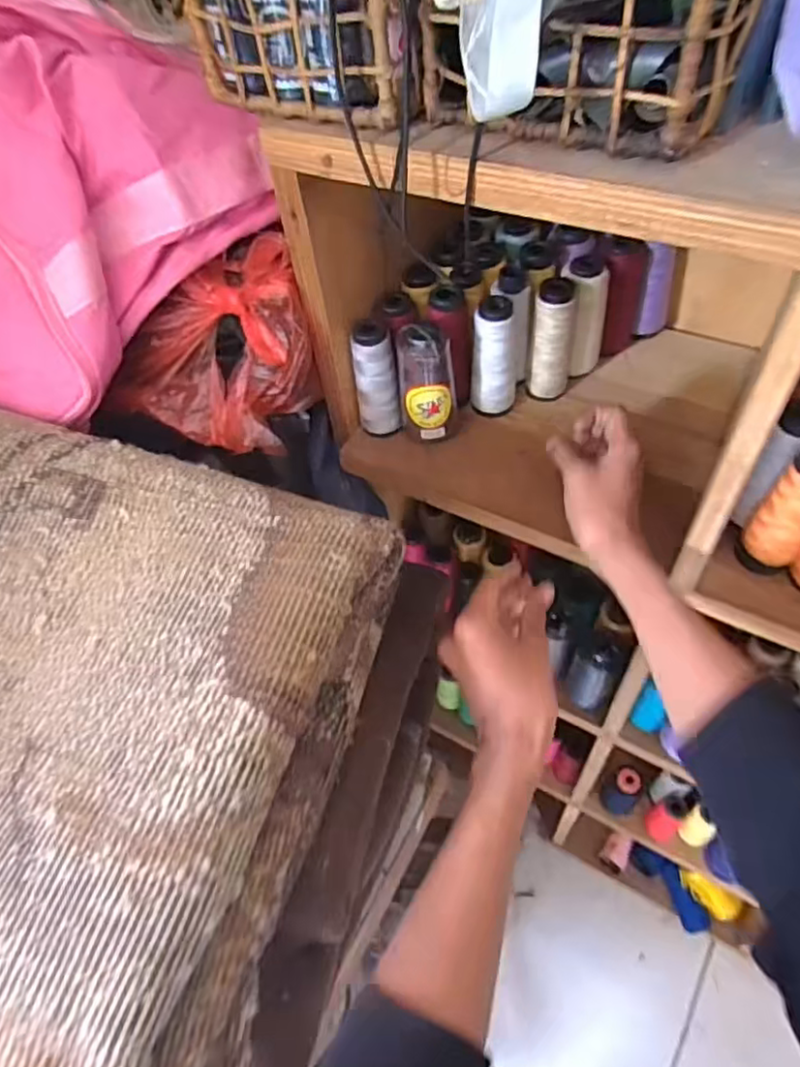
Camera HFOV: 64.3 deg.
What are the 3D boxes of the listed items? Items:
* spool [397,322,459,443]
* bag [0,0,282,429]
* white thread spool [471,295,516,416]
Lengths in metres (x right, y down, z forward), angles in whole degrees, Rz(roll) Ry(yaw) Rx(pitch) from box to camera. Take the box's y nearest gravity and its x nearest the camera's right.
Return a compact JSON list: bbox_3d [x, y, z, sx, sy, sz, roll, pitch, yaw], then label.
[{"bbox_3d":[0.025,-0.133,0.574,0.052,0.111,0.037,-3,53,4],"label":"spool"},{"bbox_3d":[-0.264,-0.246,0.465,0.228,0.189,0.270,32,63,26],"label":"bag"},{"bbox_3d":[0.088,-0.167,0.591,0.040,0.115,0.043,5,54,10],"label":"white thread spool"}]

